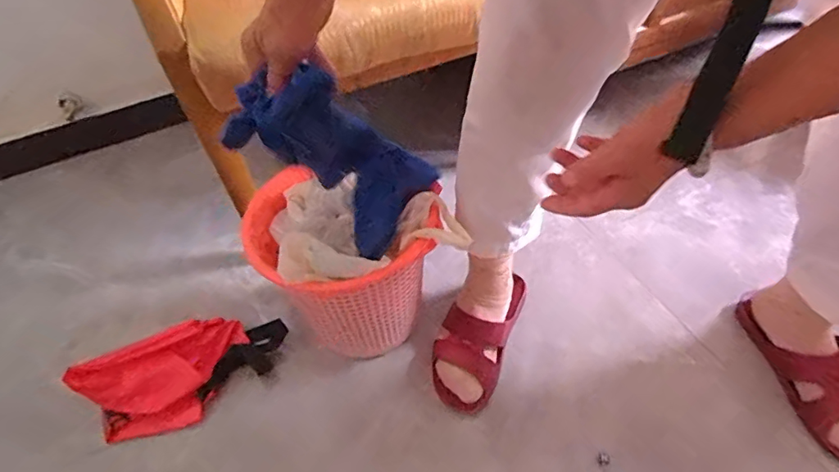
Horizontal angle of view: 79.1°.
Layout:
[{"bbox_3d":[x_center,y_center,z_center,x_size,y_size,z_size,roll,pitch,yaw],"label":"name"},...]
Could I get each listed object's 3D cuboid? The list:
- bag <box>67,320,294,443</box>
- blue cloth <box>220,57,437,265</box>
[{"bbox_3d":[-0.338,0.190,0.755,0.273,0.099,0.135,-26,51,-17],"label":"bag"},{"bbox_3d":[-0.089,-0.081,0.575,0.129,0.274,0.060,-47,56,5],"label":"blue cloth"}]

